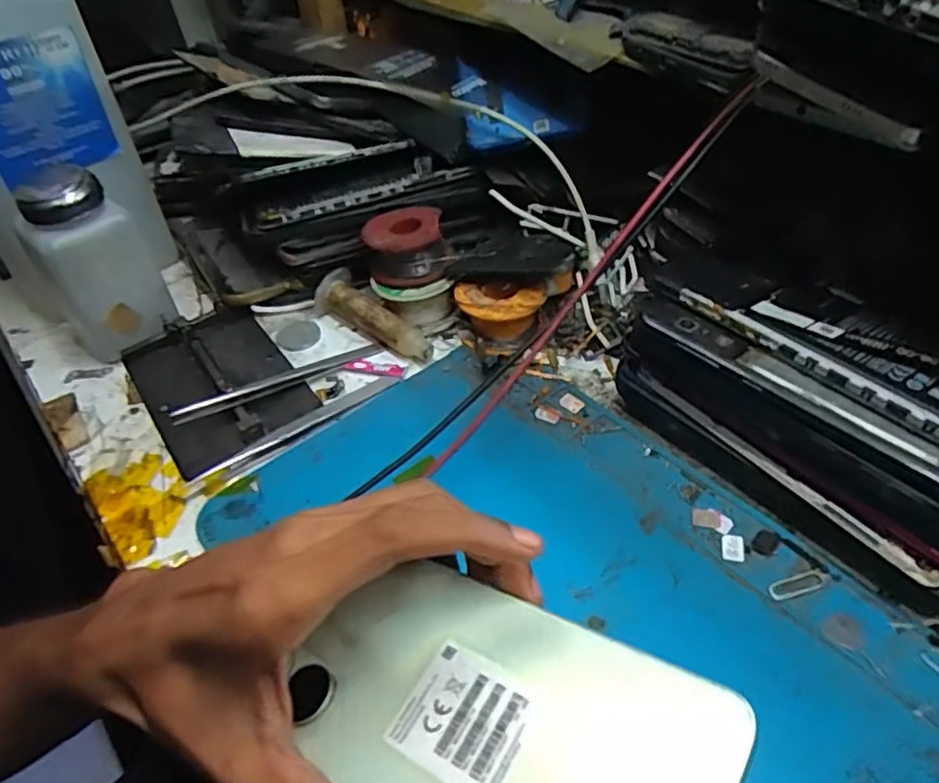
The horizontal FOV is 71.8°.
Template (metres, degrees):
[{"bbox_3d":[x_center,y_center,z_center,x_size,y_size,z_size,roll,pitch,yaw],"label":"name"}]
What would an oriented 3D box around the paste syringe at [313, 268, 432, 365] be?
[{"bbox_3d":[-0.058,-0.044,0.390,0.026,0.023,0.087,-35,53,-26],"label":"paste syringe"}]

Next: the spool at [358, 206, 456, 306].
[{"bbox_3d":[-0.038,-0.084,0.388,0.046,0.031,0.043,-11,47,-5],"label":"spool"}]

